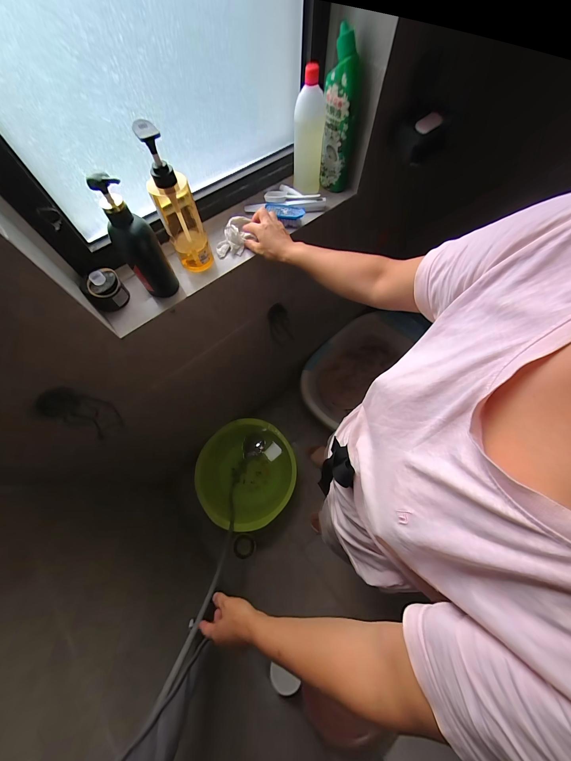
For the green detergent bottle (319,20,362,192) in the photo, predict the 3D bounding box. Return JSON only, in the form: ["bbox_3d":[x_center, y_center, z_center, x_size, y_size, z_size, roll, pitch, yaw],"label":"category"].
[{"bbox_3d":[0.116,-0.547,0.544,0.067,0.237,0.047,2,67,1],"label":"green detergent bottle"}]

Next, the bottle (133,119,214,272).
[{"bbox_3d":[-0.195,-0.314,0.455,0.066,0.225,0.078,-21,69,-9],"label":"bottle"}]

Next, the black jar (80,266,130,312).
[{"bbox_3d":[-0.348,-0.177,0.488,0.065,0.056,0.068,0,67,0],"label":"black jar"}]

